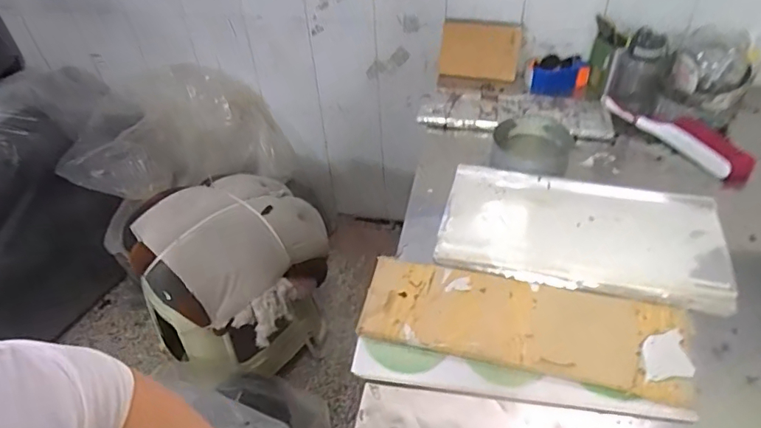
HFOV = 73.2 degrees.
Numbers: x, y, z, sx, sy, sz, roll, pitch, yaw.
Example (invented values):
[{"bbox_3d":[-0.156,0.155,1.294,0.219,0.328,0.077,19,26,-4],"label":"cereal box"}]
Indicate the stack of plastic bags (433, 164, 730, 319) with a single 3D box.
[{"bbox_3d":[0.372,0.023,0.972,0.492,0.034,0.288,9,46,11],"label":"stack of plastic bags"}]

